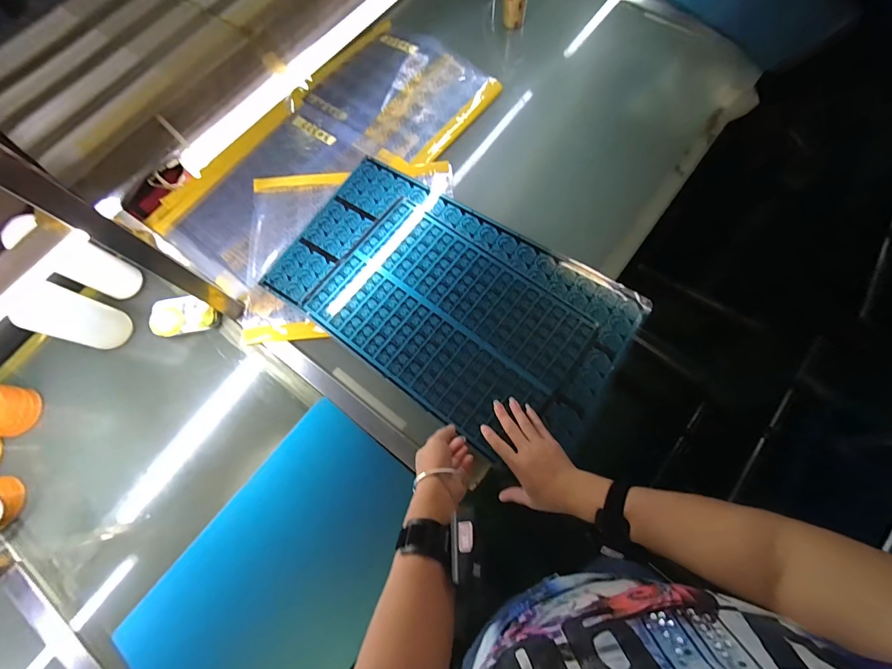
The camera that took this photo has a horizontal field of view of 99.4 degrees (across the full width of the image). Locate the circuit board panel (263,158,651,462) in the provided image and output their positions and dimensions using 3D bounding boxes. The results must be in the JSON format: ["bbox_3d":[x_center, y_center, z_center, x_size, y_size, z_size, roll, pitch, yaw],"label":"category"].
[{"bbox_3d":[0.005,-0.068,0.669,0.590,0.009,0.344,33,78,11],"label":"circuit board panel"}]

